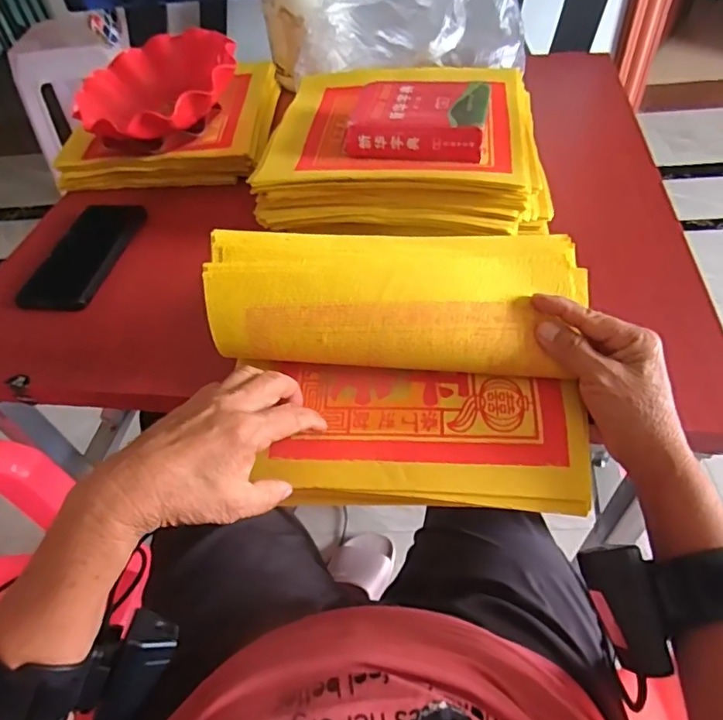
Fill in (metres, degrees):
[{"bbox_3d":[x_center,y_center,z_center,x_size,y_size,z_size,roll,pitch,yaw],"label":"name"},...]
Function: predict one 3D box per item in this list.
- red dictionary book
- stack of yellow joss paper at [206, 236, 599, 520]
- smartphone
[{"bbox_3d":[0.060,-0.244,0.538,0.129,0.035,0.104,7,50,12],"label":"red dictionary book"},{"bbox_3d":[0.025,0.006,0.384,0.256,0.066,0.187,0,88,-1],"label":"stack of yellow joss paper"},{"bbox_3d":[-0.293,-0.116,0.568,0.075,0.010,0.170,2,49,8],"label":"smartphone"}]

